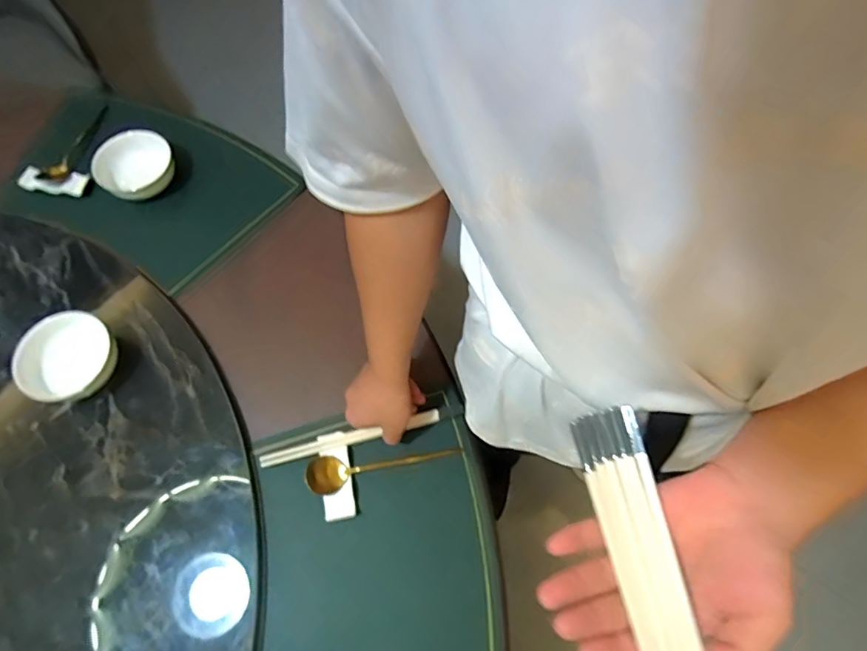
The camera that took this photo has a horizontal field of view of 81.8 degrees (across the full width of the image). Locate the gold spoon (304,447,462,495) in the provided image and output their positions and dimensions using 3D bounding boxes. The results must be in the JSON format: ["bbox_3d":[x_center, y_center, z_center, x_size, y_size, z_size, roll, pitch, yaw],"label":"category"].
[{"bbox_3d":[-0.065,0.177,0.650,0.197,0.027,0.047,-5,64,-20],"label":"gold spoon"}]

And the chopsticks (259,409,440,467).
[{"bbox_3d":[-0.107,0.144,0.652,0.233,0.018,0.018,-13,66,-7],"label":"chopsticks"}]

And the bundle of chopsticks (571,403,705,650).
[{"bbox_3d":[0.147,0.189,0.323,0.043,0.015,0.268,-10,72,-4],"label":"bundle of chopsticks"}]

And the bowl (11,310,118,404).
[{"bbox_3d":[-0.481,0.045,0.661,0.107,0.060,0.116,0,65,0],"label":"bowl"}]

